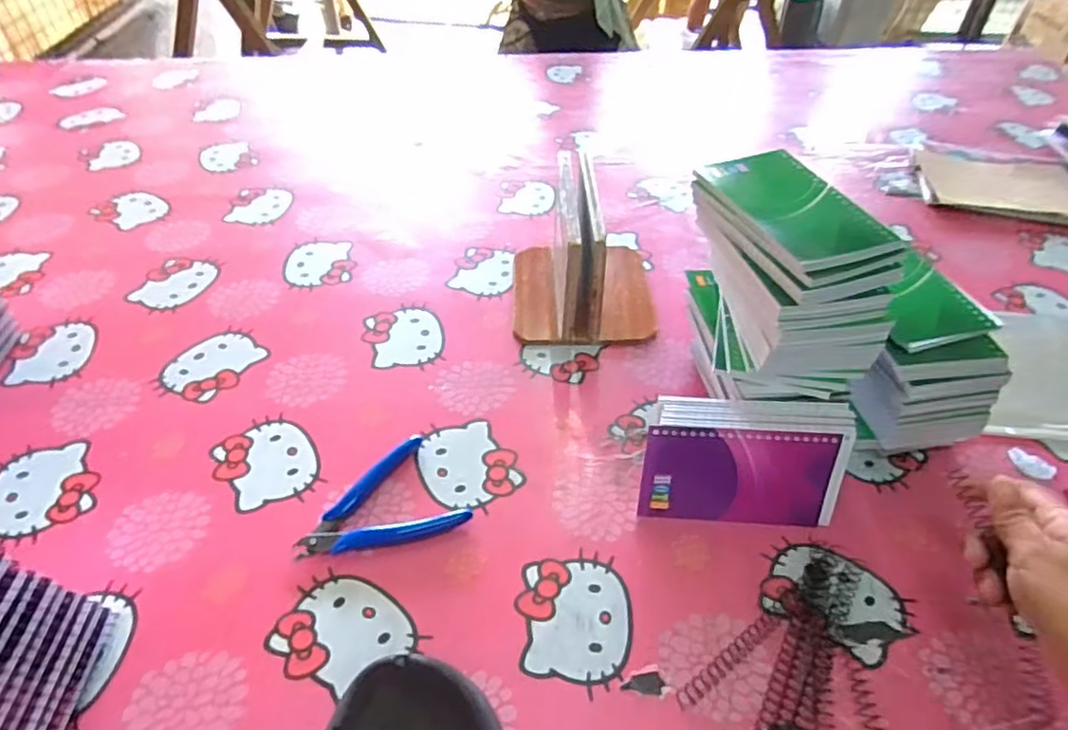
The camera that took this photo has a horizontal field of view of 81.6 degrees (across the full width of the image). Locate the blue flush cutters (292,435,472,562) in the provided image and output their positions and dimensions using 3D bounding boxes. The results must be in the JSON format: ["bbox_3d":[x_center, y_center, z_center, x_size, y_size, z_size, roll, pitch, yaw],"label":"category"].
[{"bbox_3d":[-0.116,0.105,0.449,0.114,0.008,0.085,-26,53,-25],"label":"blue flush cutters"}]

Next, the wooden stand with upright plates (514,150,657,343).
[{"bbox_3d":[0.050,-0.107,0.585,0.134,0.119,0.144,1,46,-1],"label":"wooden stand with upright plates"}]

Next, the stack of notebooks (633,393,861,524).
[{"bbox_3d":[0.147,0.070,0.440,0.136,0.087,0.022,3,21,1],"label":"stack of notebooks"}]

